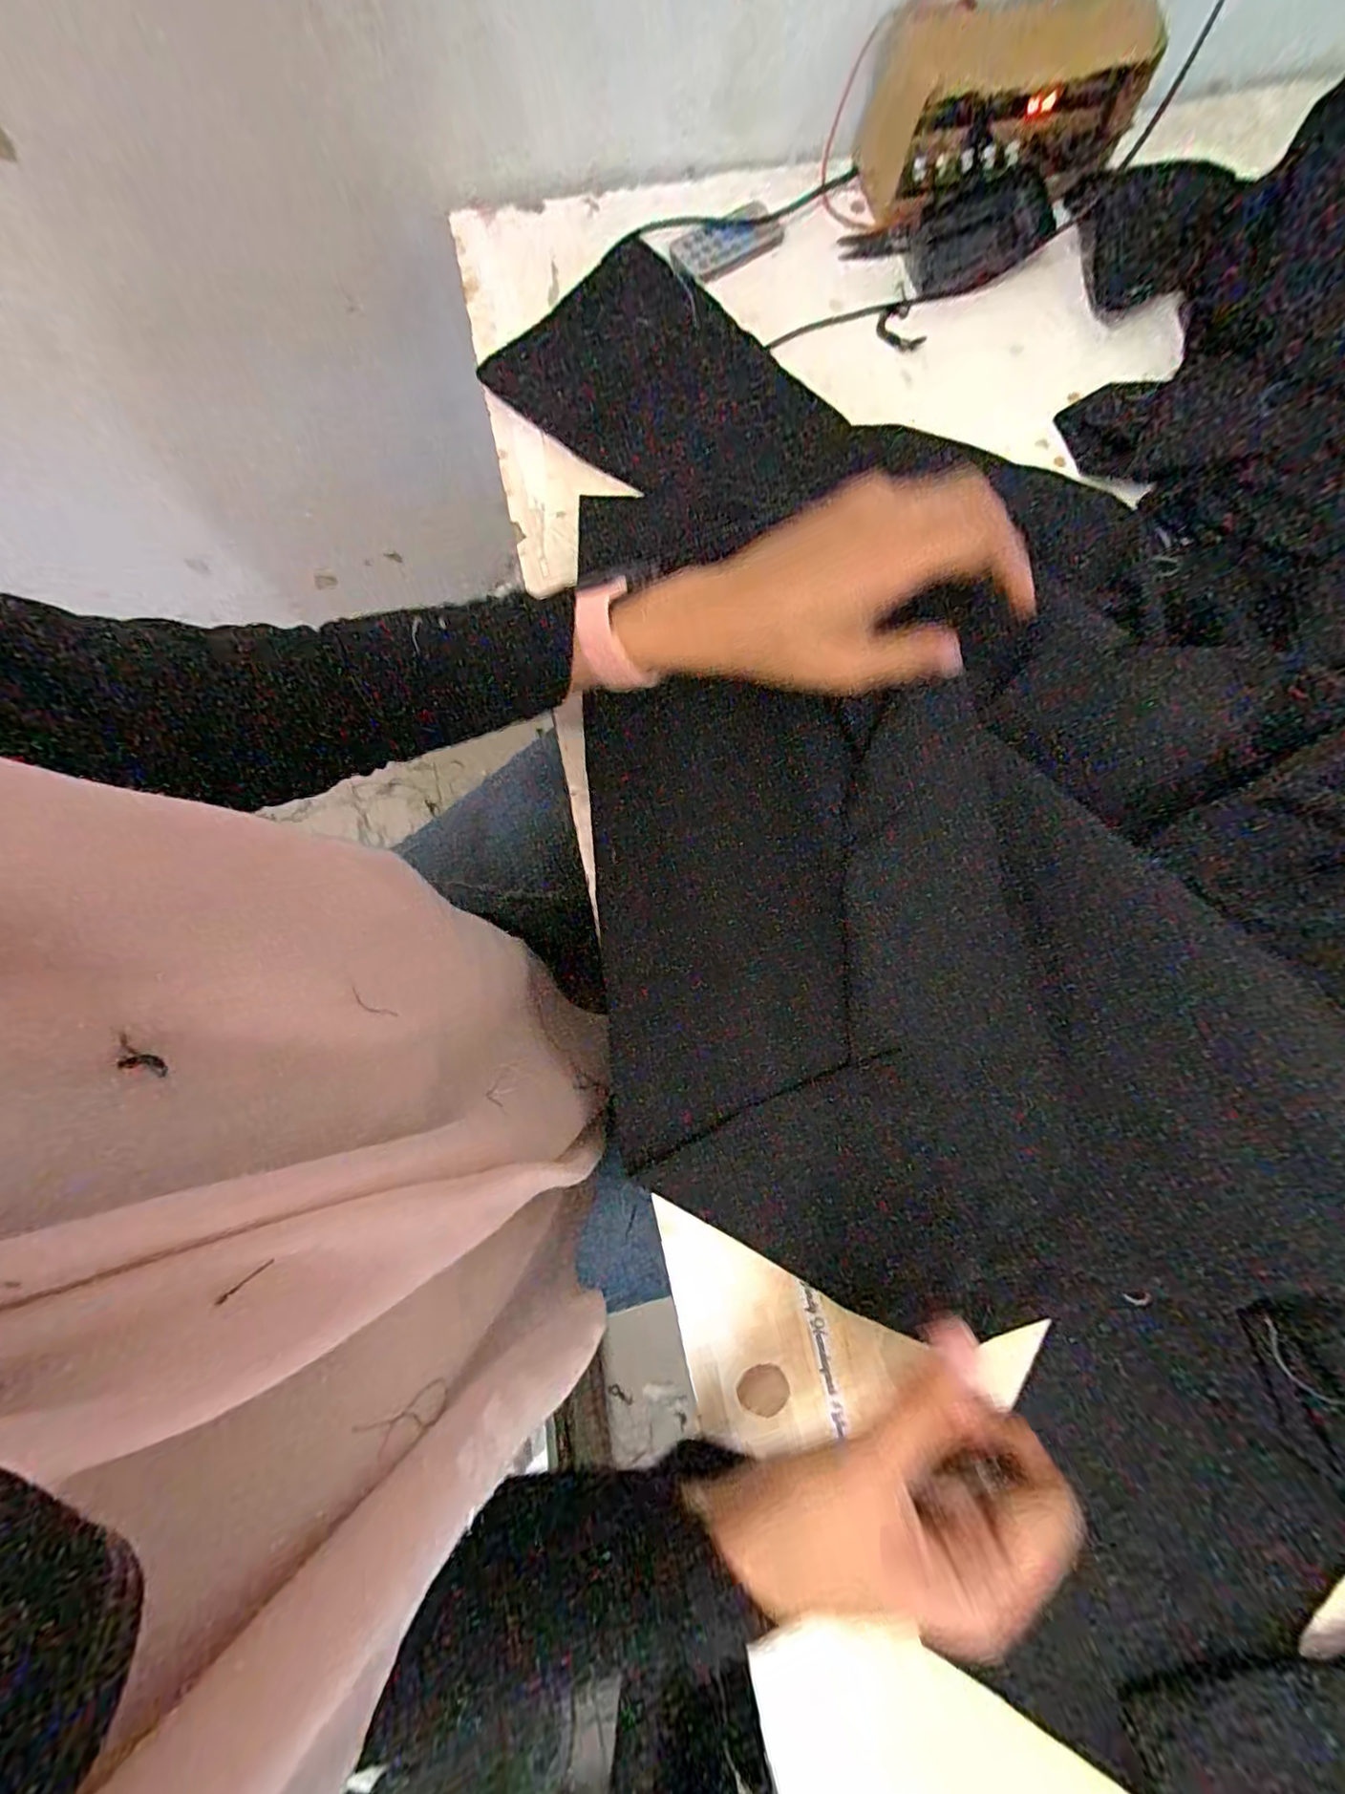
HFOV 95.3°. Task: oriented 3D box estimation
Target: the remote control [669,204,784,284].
[{"bbox_3d":[0.039,-0.477,0.448,0.080,0.006,0.034,-26,100,-1],"label":"remote control"}]

